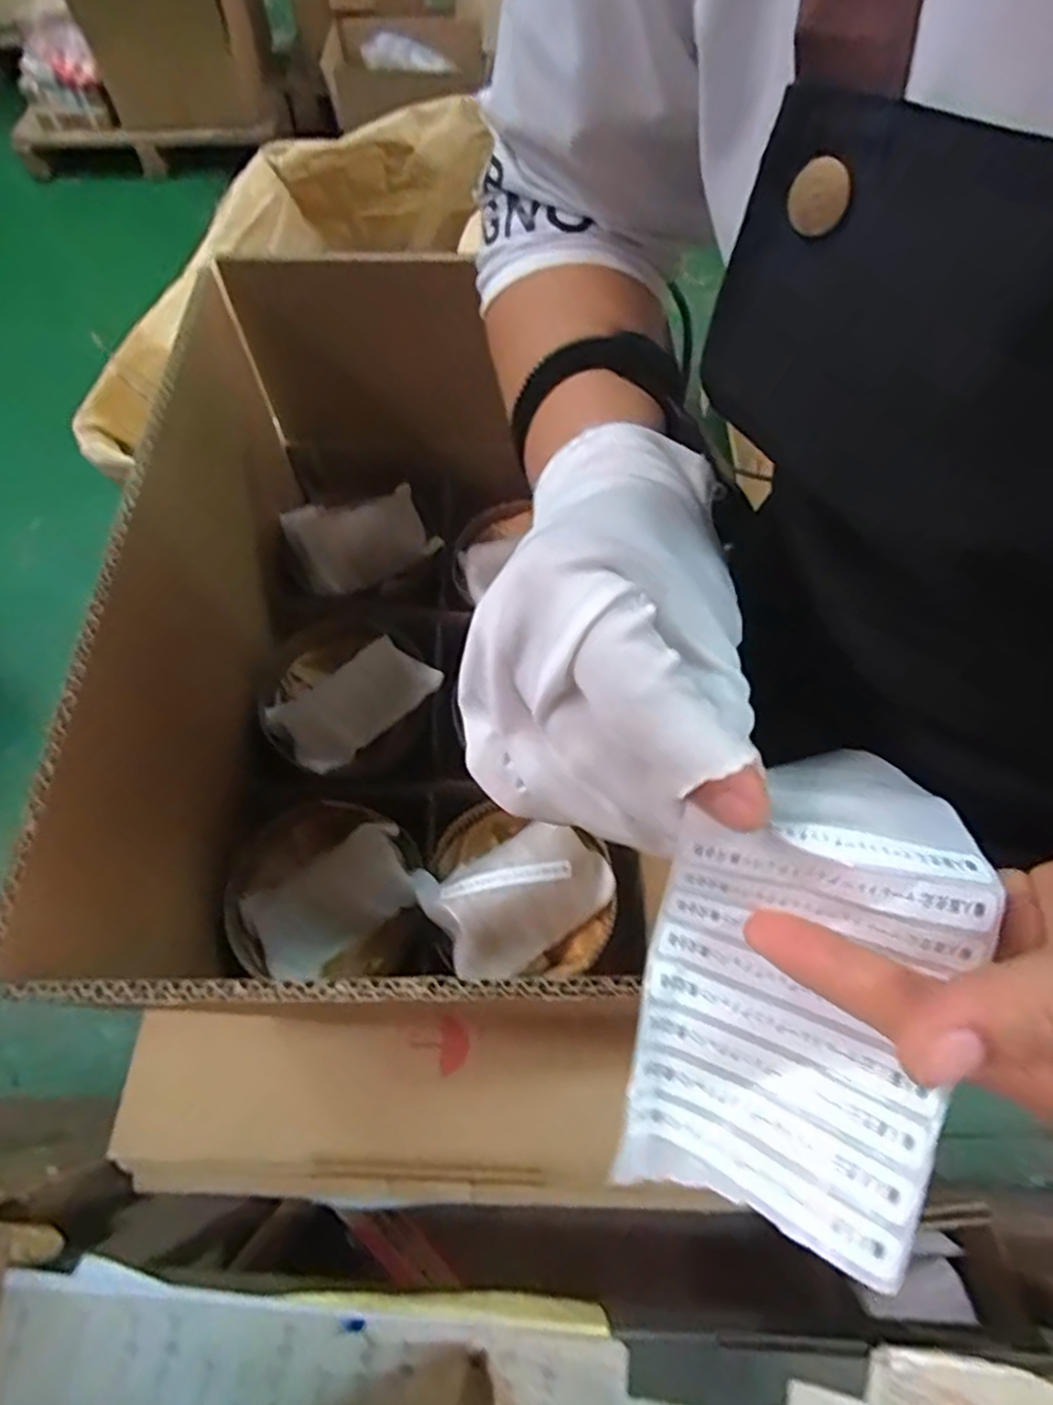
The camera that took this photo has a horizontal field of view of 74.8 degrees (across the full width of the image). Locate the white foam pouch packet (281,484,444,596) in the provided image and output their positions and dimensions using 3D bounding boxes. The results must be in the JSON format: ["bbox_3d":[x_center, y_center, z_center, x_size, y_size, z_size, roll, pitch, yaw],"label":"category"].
[{"bbox_3d":[-0.128,-0.129,0.536,0.099,0.011,0.075,-27,81,-17],"label":"white foam pouch packet"}]

